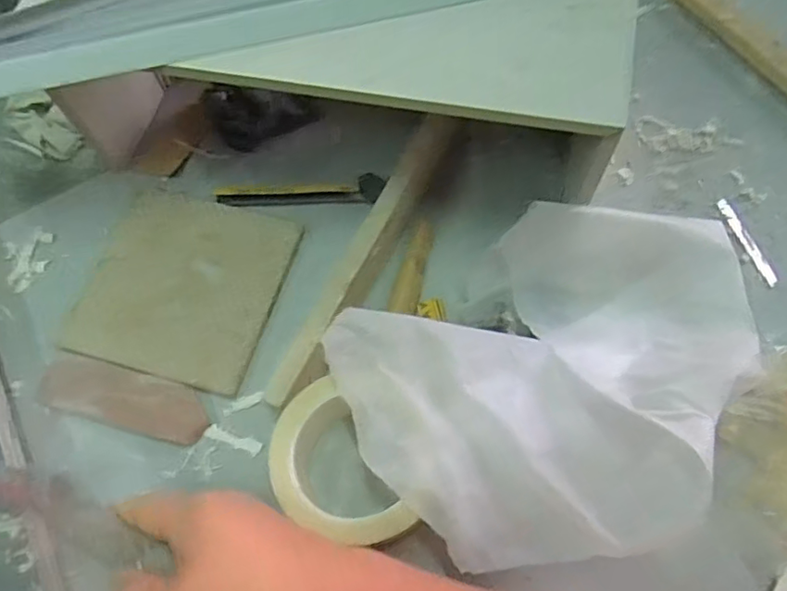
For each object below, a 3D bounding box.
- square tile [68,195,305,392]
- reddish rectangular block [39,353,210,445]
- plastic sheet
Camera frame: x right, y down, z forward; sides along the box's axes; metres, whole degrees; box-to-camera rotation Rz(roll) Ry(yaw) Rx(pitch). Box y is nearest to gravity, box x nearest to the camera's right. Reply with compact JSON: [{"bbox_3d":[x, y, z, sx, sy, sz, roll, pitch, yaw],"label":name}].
[{"bbox_3d":[-0.164,-0.011,0.453,0.147,0.008,0.149,15,67,9],"label":"square tile"},{"bbox_3d":[-0.202,0.075,0.423,0.137,0.012,0.042,14,67,9],"label":"reddish rectangular block"},{"bbox_3d":[0.124,0.034,0.364,0.299,0.071,0.200,-35,68,-13],"label":"plastic sheet"}]

